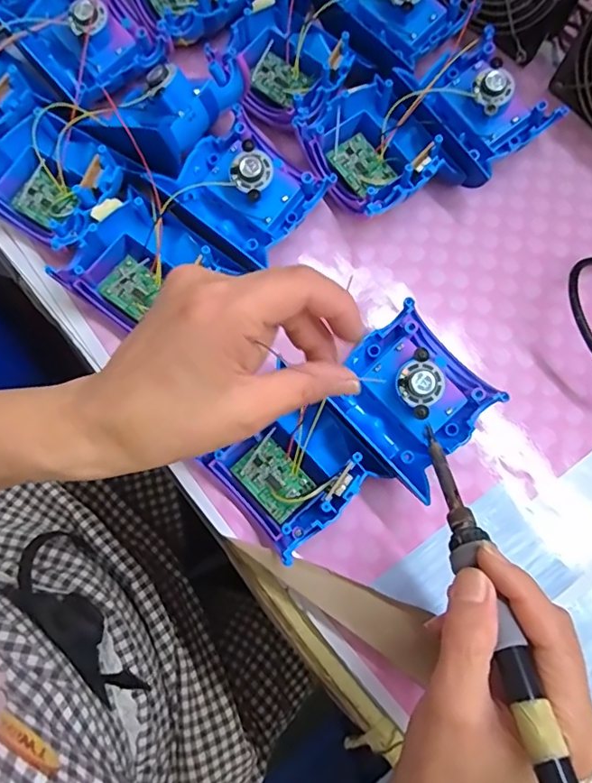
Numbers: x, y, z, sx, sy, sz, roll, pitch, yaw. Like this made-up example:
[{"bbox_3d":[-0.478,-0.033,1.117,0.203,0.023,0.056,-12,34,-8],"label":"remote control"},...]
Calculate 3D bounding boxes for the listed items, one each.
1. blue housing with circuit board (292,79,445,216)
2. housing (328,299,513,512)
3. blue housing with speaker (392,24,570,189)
[{"bbox_3d":[0.050,-0.158,0.350,0.073,0.038,0.081,-31,80,-8],"label":"blue housing with circuit board"},{"bbox_3d":[0.067,0.003,0.305,0.076,0.033,0.082,-43,82,-10],"label":"housing"},{"bbox_3d":[0.117,-0.188,0.357,0.095,0.043,0.088,-40,81,-10],"label":"blue housing with speaker"}]

